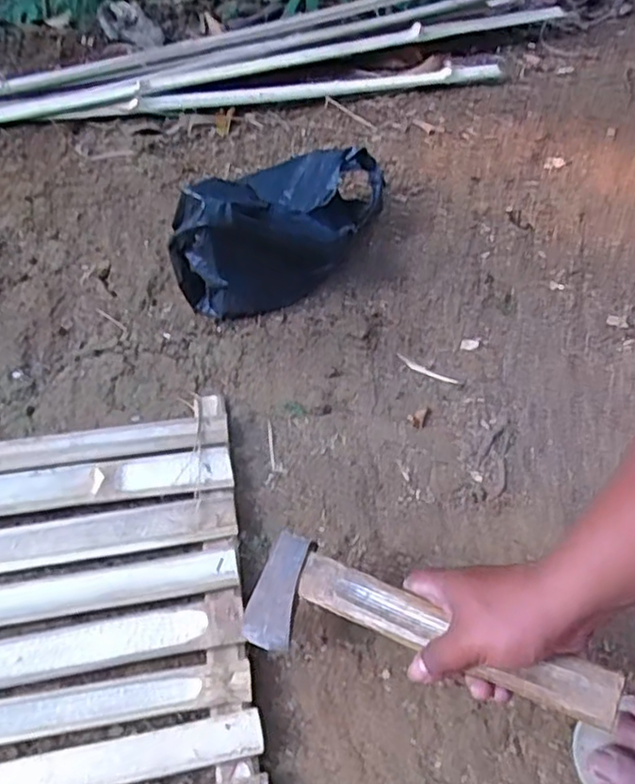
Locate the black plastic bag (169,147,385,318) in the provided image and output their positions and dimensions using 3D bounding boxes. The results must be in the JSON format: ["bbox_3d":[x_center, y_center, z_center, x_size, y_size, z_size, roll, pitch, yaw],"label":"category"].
[{"bbox_3d":[-0.036,-0.217,0.798,0.161,0.152,0.269,21,55,15],"label":"black plastic bag"}]

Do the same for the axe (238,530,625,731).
[{"bbox_3d":[0.069,0.176,0.484,0.271,0.039,0.076,11,51,27],"label":"axe"}]

